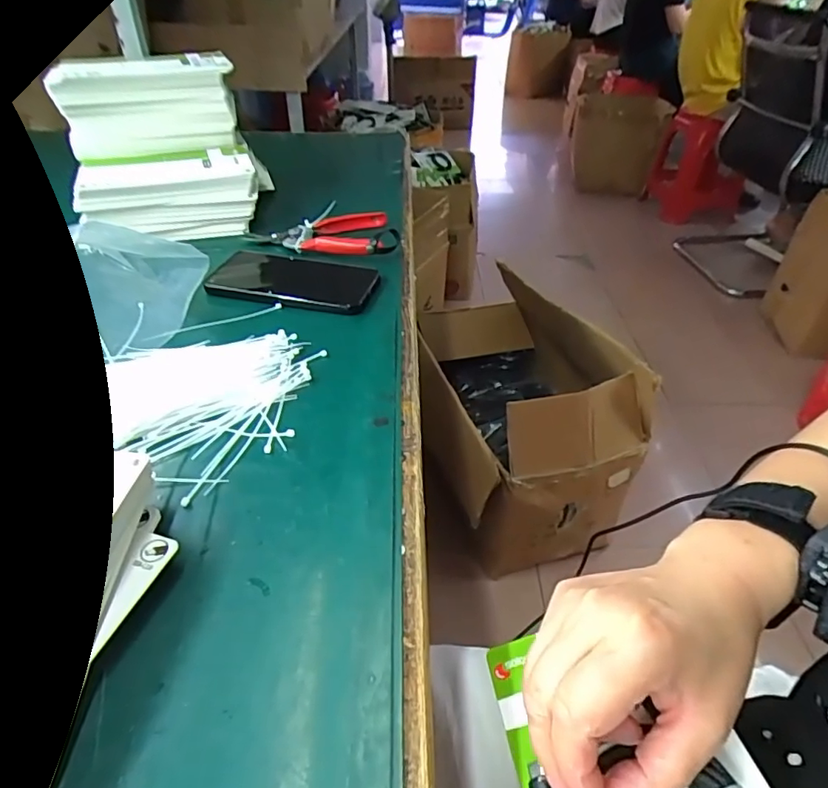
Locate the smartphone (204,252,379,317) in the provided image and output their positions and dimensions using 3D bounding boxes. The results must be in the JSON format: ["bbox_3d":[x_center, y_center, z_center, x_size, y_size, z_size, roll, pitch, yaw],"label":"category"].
[{"bbox_3d":[-0.112,-0.110,0.518,0.151,0.011,0.087,10,41,11],"label":"smartphone"}]

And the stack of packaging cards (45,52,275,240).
[{"bbox_3d":[-0.274,-0.277,0.597,0.197,0.147,0.158,-8,41,-11],"label":"stack of packaging cards"}]

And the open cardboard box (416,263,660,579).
[{"bbox_3d":[0.211,0.024,1.236,0.394,0.411,0.612,-7,40,-9],"label":"open cardboard box"}]

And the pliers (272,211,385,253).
[{"bbox_3d":[-0.095,-0.182,0.595,0.120,0.018,0.095,2,40,1],"label":"pliers"}]

